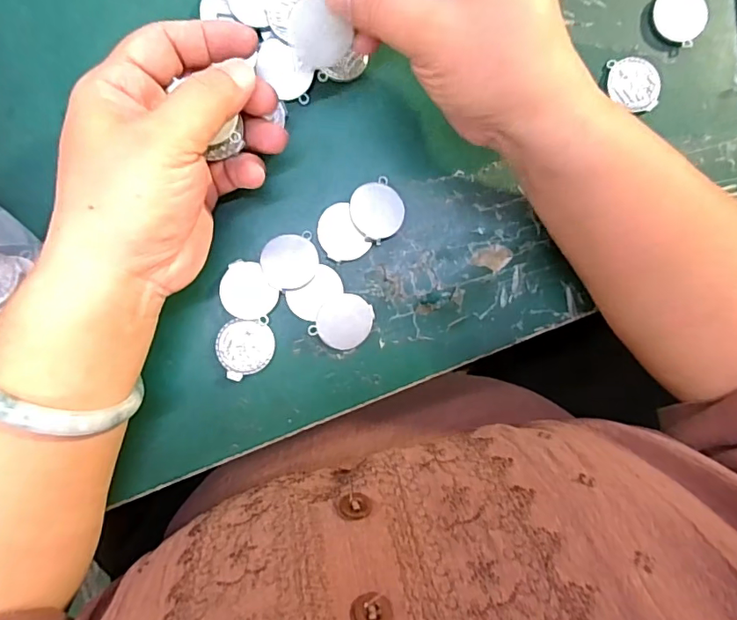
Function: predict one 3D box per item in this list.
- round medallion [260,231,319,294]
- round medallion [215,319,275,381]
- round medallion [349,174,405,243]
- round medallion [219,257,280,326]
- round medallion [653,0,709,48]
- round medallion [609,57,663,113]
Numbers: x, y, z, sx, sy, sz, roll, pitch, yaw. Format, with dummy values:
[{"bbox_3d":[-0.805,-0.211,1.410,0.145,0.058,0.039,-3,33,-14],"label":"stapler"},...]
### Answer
[{"bbox_3d":[-0.041,-0.025,0.259,0.029,0.004,0.029,0,90,-5],"label":"round medallion"},{"bbox_3d":[-0.064,0.021,0.261,0.028,0.004,0.030,0,90,-5],"label":"round medallion"},{"bbox_3d":[0.005,-0.053,0.264,0.030,0.004,0.029,-1,92,-16],"label":"round medallion"},{"bbox_3d":[-0.061,-0.010,0.258,0.029,0.004,0.029,0,90,-5],"label":"round medallion"},{"bbox_3d":[0.172,-0.163,0.276,0.031,0.004,0.027,41,87,-4],"label":"round medallion"},{"bbox_3d":[0.147,-0.125,0.277,0.029,0.004,0.027,0,90,-5],"label":"round medallion"}]

